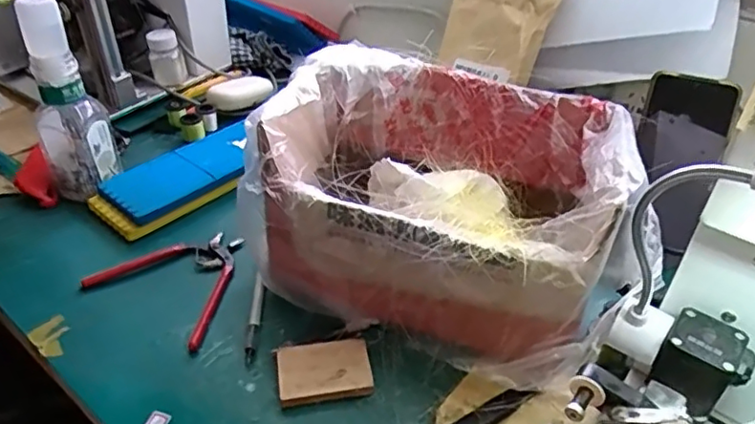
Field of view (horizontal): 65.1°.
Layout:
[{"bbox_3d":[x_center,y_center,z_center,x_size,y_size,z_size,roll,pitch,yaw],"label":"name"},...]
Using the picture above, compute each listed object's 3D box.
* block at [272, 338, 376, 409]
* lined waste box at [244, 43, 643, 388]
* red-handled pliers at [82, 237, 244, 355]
[{"bbox_3d":[-0.043,0.124,0.468,0.073,0.011,0.053,-5,39,-9],"label":"block"},{"bbox_3d":[0.059,-0.012,0.507,0.289,0.144,0.208,18,42,19],"label":"lined waste box"},{"bbox_3d":[-0.176,0.057,0.557,0.126,0.012,0.133,22,38,19],"label":"red-handled pliers"}]

